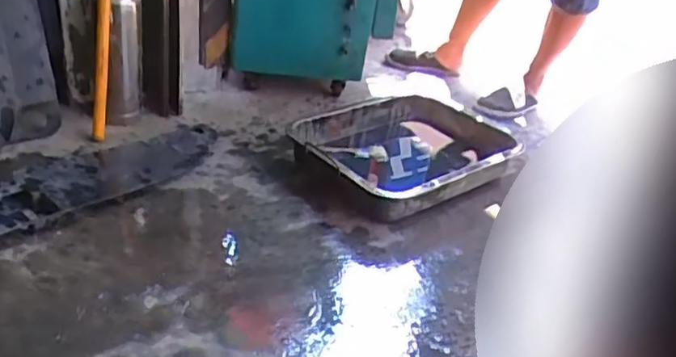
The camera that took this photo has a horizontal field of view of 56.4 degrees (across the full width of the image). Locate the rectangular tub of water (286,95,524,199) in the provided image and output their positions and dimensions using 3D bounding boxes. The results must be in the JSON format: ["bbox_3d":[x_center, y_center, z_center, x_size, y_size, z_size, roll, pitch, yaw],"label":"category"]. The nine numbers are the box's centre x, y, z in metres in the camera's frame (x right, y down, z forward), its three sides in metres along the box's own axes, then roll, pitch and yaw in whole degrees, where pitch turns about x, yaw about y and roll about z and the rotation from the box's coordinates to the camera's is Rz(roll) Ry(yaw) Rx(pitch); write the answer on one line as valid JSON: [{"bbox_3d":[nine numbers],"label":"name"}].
[{"bbox_3d":[0.180,-0.079,1.527,0.560,0.108,0.391,-22,41,-40],"label":"rectangular tub of water"}]

